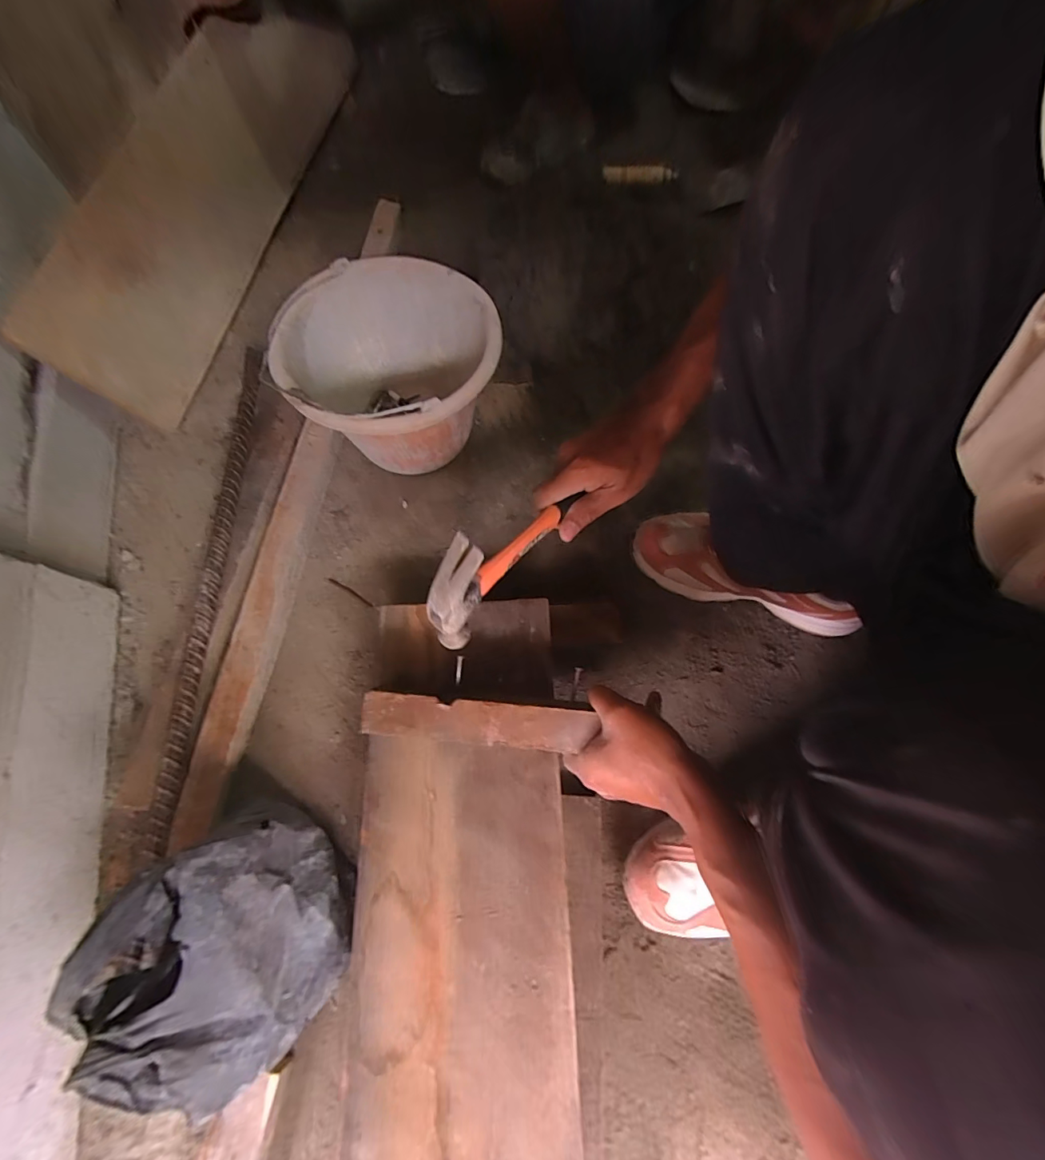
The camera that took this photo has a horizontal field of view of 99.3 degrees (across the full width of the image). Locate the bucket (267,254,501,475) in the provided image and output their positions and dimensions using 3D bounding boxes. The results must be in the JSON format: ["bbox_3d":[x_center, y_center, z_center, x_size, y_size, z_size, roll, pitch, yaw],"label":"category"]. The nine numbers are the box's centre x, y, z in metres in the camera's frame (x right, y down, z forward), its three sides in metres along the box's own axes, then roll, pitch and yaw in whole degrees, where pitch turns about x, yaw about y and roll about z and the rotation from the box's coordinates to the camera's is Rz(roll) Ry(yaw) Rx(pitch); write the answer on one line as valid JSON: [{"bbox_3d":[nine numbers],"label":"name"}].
[{"bbox_3d":[-0.153,-0.245,0.572,0.239,0.172,0.243,0,70,-1],"label":"bucket"}]

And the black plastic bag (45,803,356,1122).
[{"bbox_3d":[-0.234,0.293,0.345,0.121,0.209,0.179,3,70,0],"label":"black plastic bag"}]

